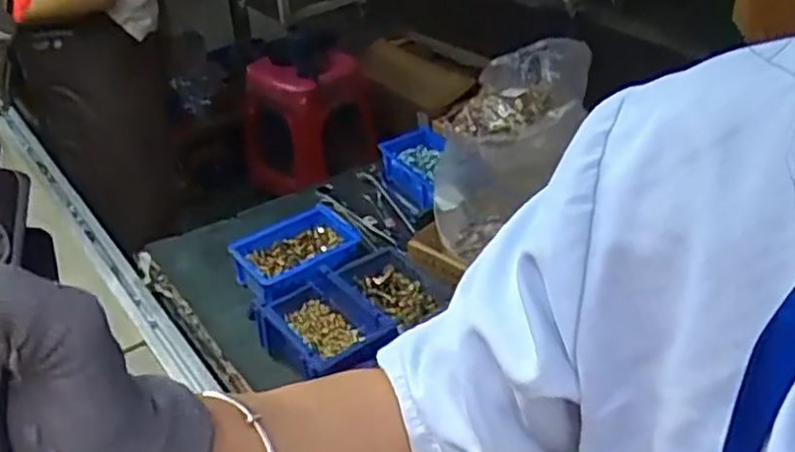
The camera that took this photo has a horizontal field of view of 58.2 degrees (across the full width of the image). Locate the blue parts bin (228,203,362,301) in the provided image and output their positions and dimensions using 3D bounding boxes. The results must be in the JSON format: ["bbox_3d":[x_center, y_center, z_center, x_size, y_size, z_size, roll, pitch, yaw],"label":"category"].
[{"bbox_3d":[-0.122,0.047,0.920,0.156,0.058,0.105,-23,42,-27],"label":"blue parts bin"}]

